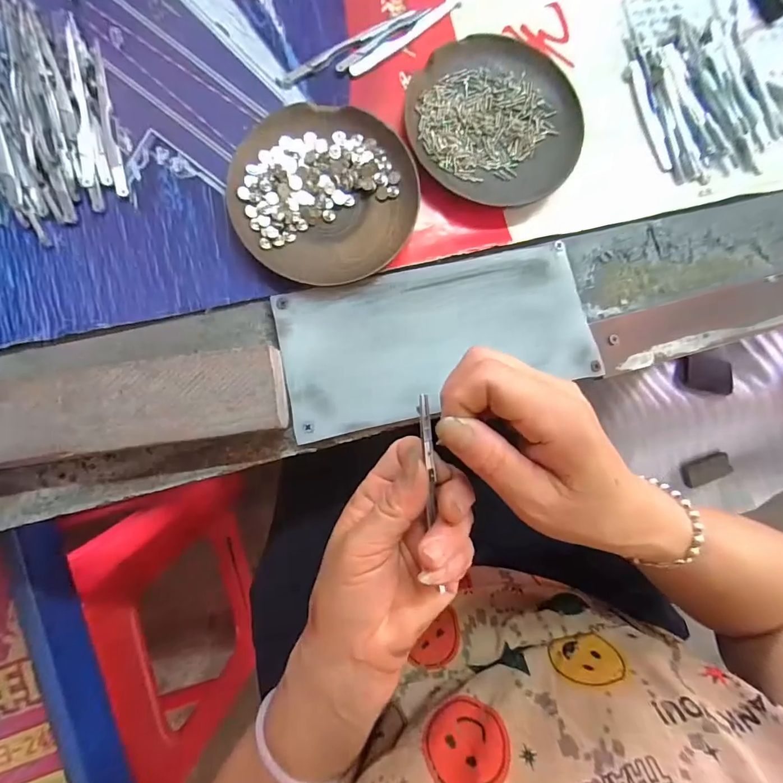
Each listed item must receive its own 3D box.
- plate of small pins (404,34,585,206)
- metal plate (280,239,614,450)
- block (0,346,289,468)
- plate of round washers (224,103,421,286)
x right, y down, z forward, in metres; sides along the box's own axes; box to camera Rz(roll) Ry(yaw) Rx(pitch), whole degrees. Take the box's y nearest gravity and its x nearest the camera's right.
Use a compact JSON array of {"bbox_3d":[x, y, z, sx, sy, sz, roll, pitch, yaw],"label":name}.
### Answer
[{"bbox_3d":[0.070,-0.182,0.284,0.114,0.015,0.113,1,85,-6],"label":"plate of small pins"},{"bbox_3d":[0.030,-0.035,0.272,0.196,0.008,0.093,-13,86,-7],"label":"metal plate"},{"bbox_3d":[-0.155,0.010,0.240,0.184,0.031,0.047,-8,86,-6],"label":"block"},{"bbox_3d":[-0.043,-0.125,0.270,0.111,0.014,0.114,1,85,-6],"label":"plate of round washers"}]

